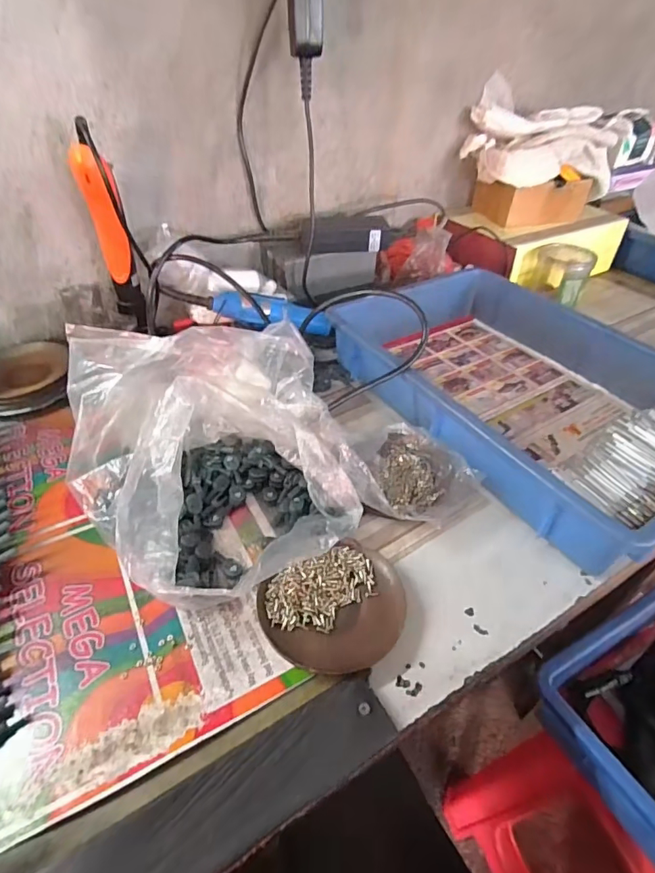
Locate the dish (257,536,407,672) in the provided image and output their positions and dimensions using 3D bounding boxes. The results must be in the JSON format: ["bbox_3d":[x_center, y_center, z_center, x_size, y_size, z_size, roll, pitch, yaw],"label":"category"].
[{"bbox_3d":[0.008,0.138,0.375,0.110,0.017,0.096,-21,46,-23],"label":"dish"}]

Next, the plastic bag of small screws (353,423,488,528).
[{"bbox_3d":[0.085,0.041,0.479,0.106,0.038,0.122,-26,48,-27],"label":"plastic bag of small screws"}]

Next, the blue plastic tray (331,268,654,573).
[{"bbox_3d":[0.225,-0.075,0.576,0.301,0.078,0.440,-25,48,-26],"label":"blue plastic tray"}]

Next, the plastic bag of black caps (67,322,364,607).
[{"bbox_3d":[-0.114,0.010,0.442,0.250,0.107,0.290,-10,43,-12],"label":"plastic bag of black caps"}]

